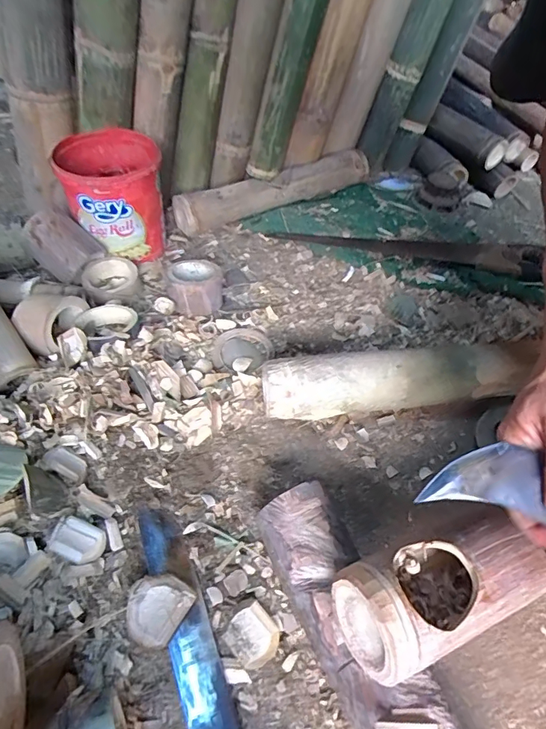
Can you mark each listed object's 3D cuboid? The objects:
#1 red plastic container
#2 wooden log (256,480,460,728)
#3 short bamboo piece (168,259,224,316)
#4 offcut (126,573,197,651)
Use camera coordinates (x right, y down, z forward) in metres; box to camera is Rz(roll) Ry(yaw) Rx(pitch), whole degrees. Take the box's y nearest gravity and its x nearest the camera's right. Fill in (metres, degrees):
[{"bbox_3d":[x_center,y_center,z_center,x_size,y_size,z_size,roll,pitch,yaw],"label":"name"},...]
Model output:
[{"bbox_3d":[-0.240,-0.244,0.679,0.138,0.155,0.148,-9,50,-13],"label":"red plastic container"},{"bbox_3d":[0.072,0.227,0.362,0.071,0.061,0.272,-18,53,-21],"label":"wooden log"},{"bbox_3d":[-0.111,-0.110,0.637,0.077,0.057,0.089,-5,49,-10],"label":"short bamboo piece"},{"bbox_3d":[-0.100,0.210,0.386,0.050,0.013,0.055,3,48,-3],"label":"offcut"}]

